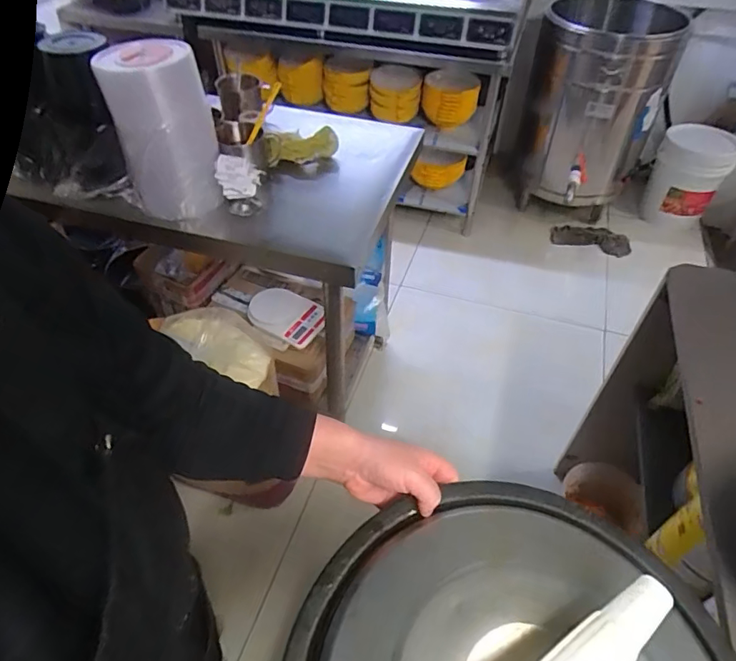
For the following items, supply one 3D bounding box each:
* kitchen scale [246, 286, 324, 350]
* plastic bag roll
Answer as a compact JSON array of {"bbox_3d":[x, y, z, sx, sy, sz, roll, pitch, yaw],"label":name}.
[{"bbox_3d":[-0.229,-0.045,1.416,0.225,0.032,0.146,22,51,19],"label":"kitchen scale"},{"bbox_3d":[-0.392,-0.379,0.995,0.179,0.279,0.148,-16,49,-15],"label":"plastic bag roll"}]

